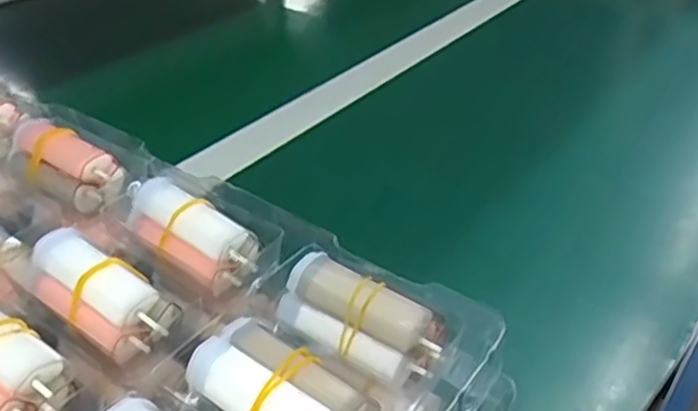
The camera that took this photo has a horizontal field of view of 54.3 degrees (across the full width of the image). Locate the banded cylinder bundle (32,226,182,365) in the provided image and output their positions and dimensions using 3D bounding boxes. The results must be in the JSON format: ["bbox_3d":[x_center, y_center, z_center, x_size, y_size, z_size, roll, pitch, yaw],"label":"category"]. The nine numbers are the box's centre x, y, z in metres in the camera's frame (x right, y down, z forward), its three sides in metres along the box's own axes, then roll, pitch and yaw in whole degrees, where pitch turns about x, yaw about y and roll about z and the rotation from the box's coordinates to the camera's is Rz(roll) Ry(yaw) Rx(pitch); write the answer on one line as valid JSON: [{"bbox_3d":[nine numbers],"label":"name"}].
[{"bbox_3d":[-0.107,0.034,0.287,0.067,0.018,0.032,33,45,16],"label":"banded cylinder bundle"}]

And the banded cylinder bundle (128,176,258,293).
[{"bbox_3d":[-0.074,0.011,0.320,0.065,0.024,0.028,31,44,16],"label":"banded cylinder bundle"}]

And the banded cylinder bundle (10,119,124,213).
[{"bbox_3d":[-0.156,-0.023,0.364,0.067,0.025,0.031,19,40,22],"label":"banded cylinder bundle"}]

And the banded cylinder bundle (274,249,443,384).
[{"bbox_3d":[0.005,0.046,0.281,0.066,0.033,0.020,24,-1,24],"label":"banded cylinder bundle"}]

